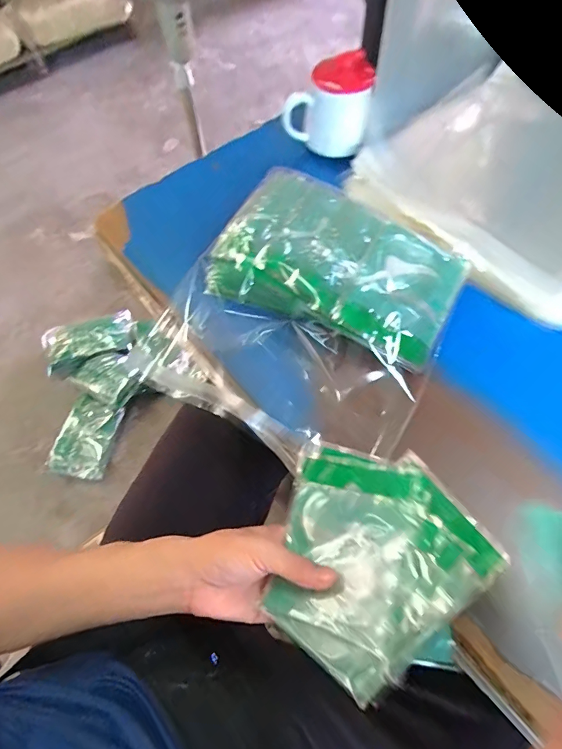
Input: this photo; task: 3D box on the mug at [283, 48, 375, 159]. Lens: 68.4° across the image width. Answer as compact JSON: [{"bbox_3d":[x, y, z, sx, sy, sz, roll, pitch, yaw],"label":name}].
[{"bbox_3d":[0.060,-0.352,0.540,0.110,0.085,0.074,3,62,5],"label":"mug"}]

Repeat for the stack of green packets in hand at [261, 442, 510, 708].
[{"bbox_3d":[0.060,0.141,0.341,0.167,0.015,0.165,-43,53,-5],"label":"stack of green packets in hand"}]

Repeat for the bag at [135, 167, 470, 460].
[{"bbox_3d":[0.025,-0.071,0.436,0.288,0.045,0.275,28,83,10],"label":"bag"}]

